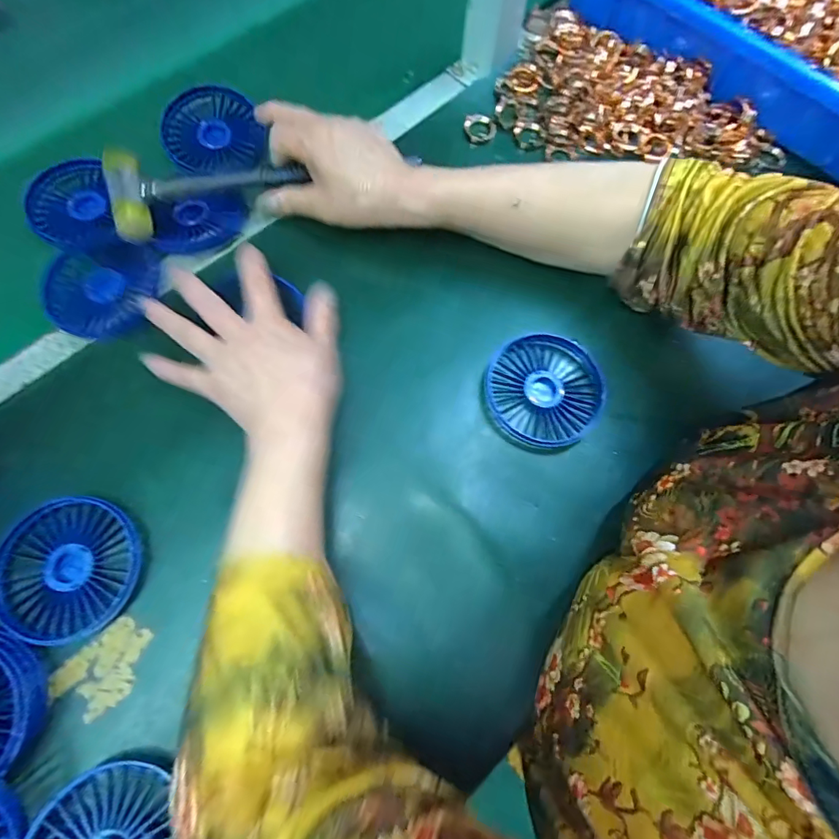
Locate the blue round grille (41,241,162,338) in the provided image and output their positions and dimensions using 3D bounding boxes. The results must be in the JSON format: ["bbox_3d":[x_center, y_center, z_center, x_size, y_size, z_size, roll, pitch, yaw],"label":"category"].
[{"bbox_3d":[-0.249,-0.101,0.359,0.088,0.007,0.079,-3,76,-1],"label":"blue round grille"}]

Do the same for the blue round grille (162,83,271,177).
[{"bbox_3d":[-0.186,-0.261,0.417,0.084,0.007,0.072,-18,101,-17],"label":"blue round grille"}]

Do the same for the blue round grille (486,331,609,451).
[{"bbox_3d":[0.094,-0.023,0.347,0.085,0.010,0.087,1,72,-2],"label":"blue round grille"}]

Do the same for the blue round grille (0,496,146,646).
[{"bbox_3d":[-0.227,0.096,0.300,0.087,0.012,0.085,1,72,-2],"label":"blue round grille"}]

